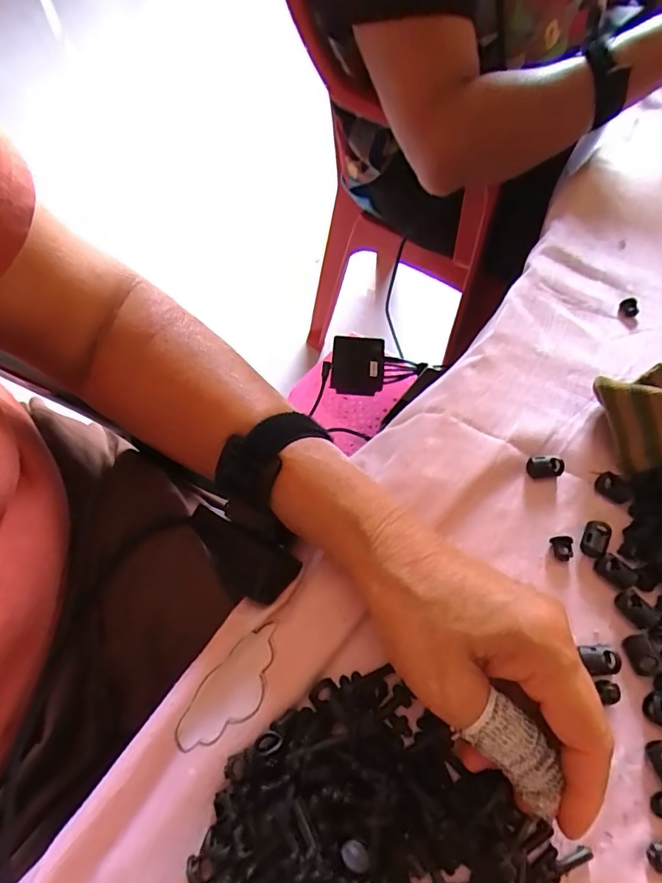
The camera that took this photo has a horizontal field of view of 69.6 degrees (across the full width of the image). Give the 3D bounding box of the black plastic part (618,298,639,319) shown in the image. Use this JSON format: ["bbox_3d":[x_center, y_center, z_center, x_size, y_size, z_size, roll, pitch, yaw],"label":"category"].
[{"bbox_3d":[0.233,-0.105,0.371,0.013,0.006,0.015,-29,65,-16],"label":"black plastic part"}]

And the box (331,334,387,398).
[{"bbox_3d":[0.039,-0.110,0.705,0.078,0.085,0.022,8,18,13],"label":"box"}]

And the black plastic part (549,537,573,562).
[{"bbox_3d":[0.135,0.063,0.277,0.011,0.008,0.014,-1,61,-1],"label":"black plastic part"}]

